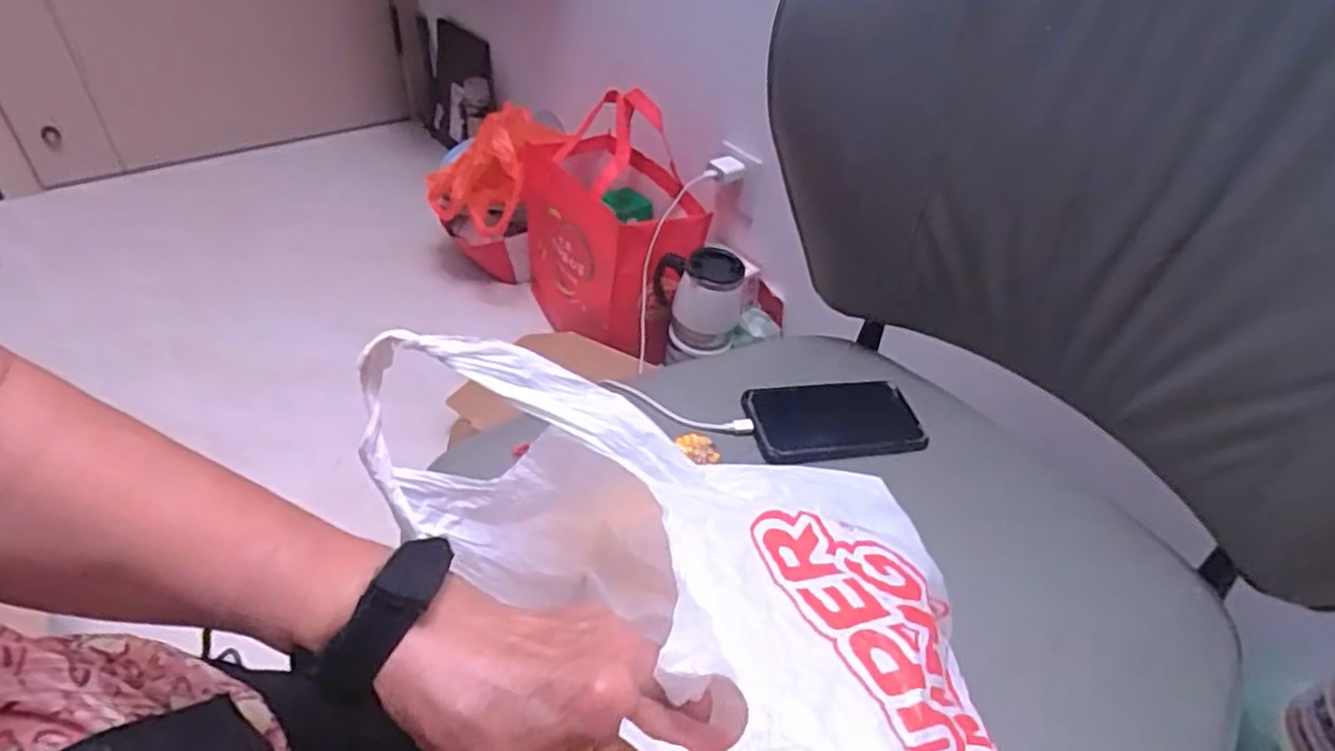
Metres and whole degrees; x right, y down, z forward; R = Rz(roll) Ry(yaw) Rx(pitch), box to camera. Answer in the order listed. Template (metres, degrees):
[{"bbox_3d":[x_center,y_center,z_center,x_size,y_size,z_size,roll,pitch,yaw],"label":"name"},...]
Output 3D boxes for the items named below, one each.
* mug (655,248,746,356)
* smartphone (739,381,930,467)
[{"bbox_3d":[0.045,-0.113,1.116,0.134,0.146,0.088,12,41,5],"label":"mug"},{"bbox_3d":[0.129,0.033,0.562,0.136,0.011,0.075,-6,42,-15],"label":"smartphone"}]

